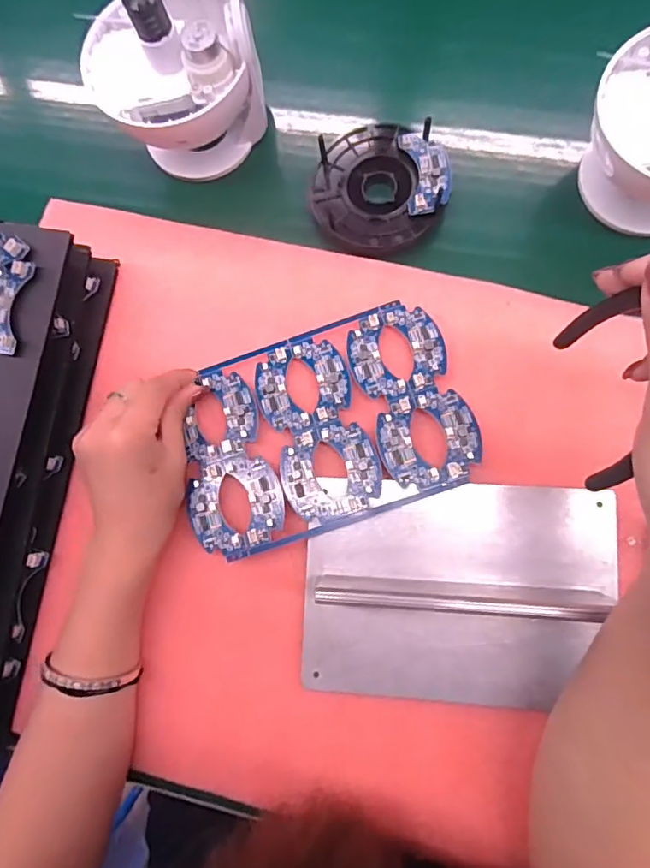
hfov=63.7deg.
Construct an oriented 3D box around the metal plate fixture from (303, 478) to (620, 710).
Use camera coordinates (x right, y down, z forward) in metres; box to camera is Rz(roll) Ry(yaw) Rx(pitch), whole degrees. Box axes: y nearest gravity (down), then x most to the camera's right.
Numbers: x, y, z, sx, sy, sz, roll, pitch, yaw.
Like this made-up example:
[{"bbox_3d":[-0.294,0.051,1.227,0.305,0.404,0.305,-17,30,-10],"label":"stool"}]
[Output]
[{"bbox_3d":[0.082,0.100,0.320,0.190,0.054,0.140,2,83,6],"label":"metal plate fixture"}]

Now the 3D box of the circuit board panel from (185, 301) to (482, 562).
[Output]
[{"bbox_3d":[-0.004,-0.004,0.366,0.197,0.014,0.138,-18,82,3],"label":"circuit board panel"}]

